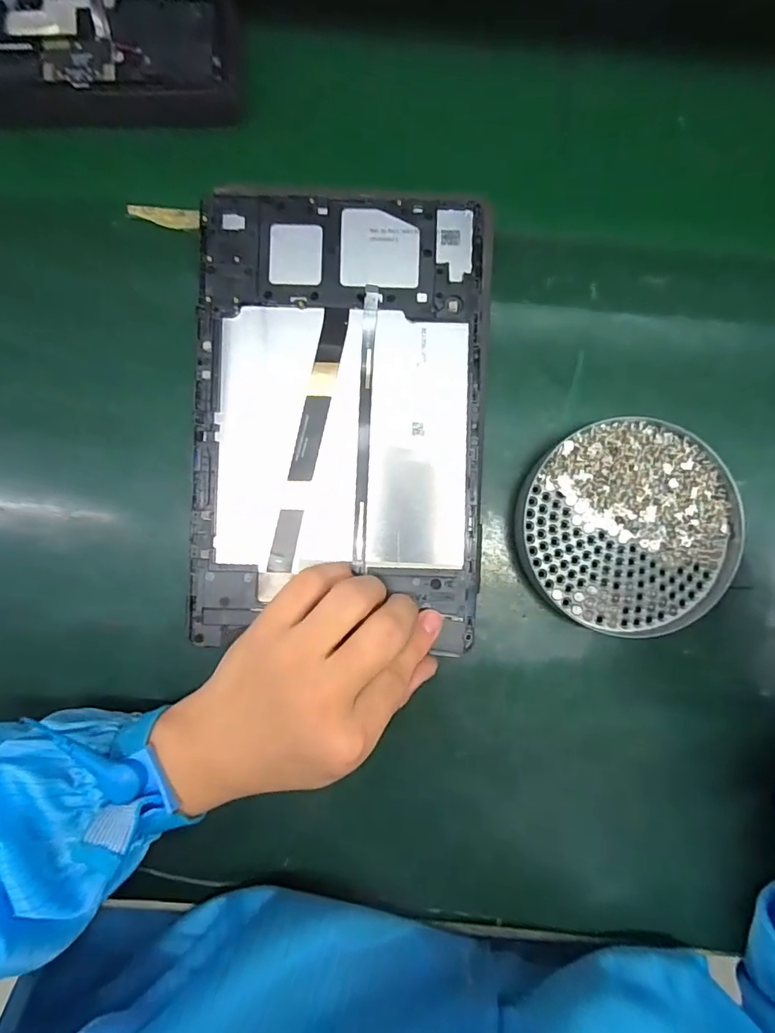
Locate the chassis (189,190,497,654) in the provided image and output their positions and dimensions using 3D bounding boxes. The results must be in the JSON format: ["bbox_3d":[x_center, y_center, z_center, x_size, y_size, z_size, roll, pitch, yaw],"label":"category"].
[{"bbox_3d":[-0.024,-0.053,0.266,0.150,0.015,0.230,3,92,-2],"label":"chassis"}]

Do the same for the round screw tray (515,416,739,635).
[{"bbox_3d":[0.130,0.005,0.276,0.115,0.022,0.109,0,89,1],"label":"round screw tray"}]

